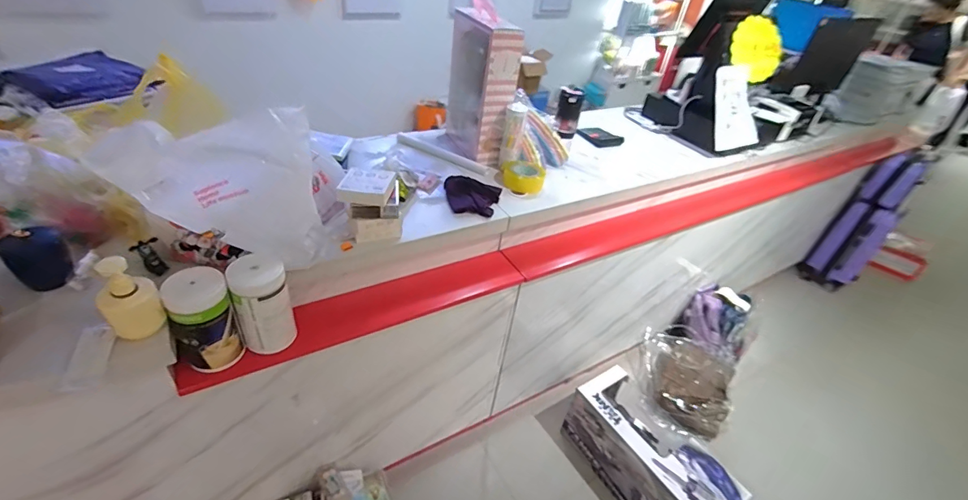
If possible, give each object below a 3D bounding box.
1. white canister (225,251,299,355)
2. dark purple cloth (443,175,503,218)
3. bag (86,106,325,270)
[{"bbox_3d":[-0.414,0.099,0.830,0.088,0.179,0.091,-13,42,-25],"label":"white canister"},{"bbox_3d":[-0.030,-0.147,1.209,0.156,0.032,0.151,5,38,-4],"label":"dark purple cloth"},{"bbox_3d":[-0.447,-0.096,0.764,0.291,0.250,0.104,-11,42,-23],"label":"bag"}]

